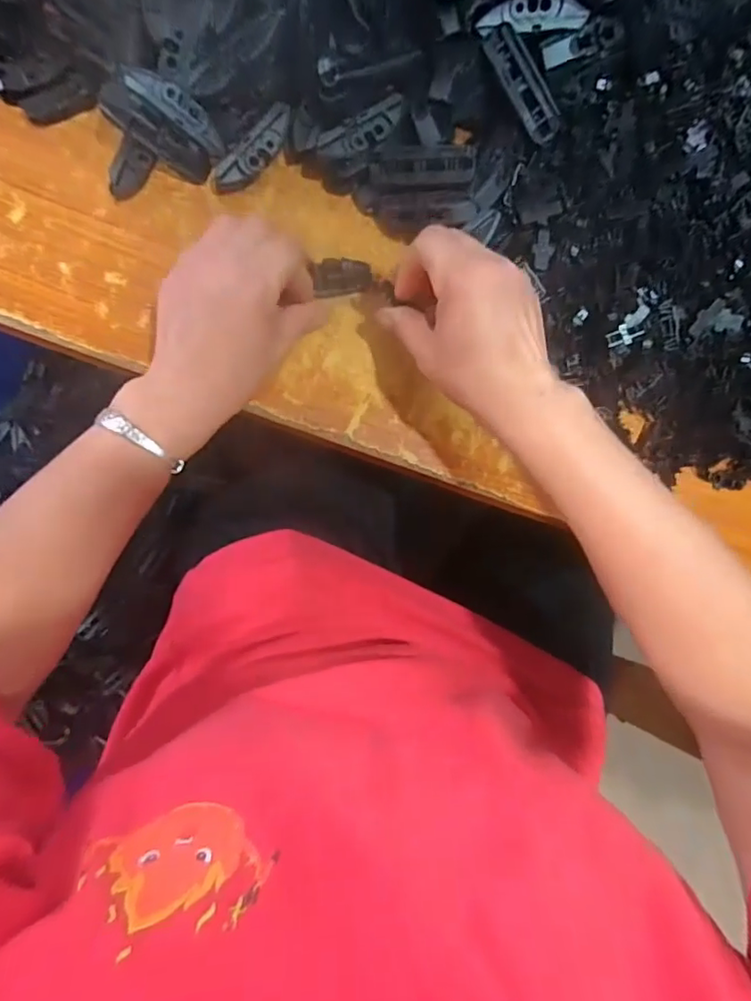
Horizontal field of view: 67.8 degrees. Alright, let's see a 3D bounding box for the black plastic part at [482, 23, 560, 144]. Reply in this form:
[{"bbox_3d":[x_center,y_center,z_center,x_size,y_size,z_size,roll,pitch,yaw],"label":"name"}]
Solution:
[{"bbox_3d":[0.095,-0.268,0.360,0.023,0.015,0.072,-34,91,-10],"label":"black plastic part"}]

